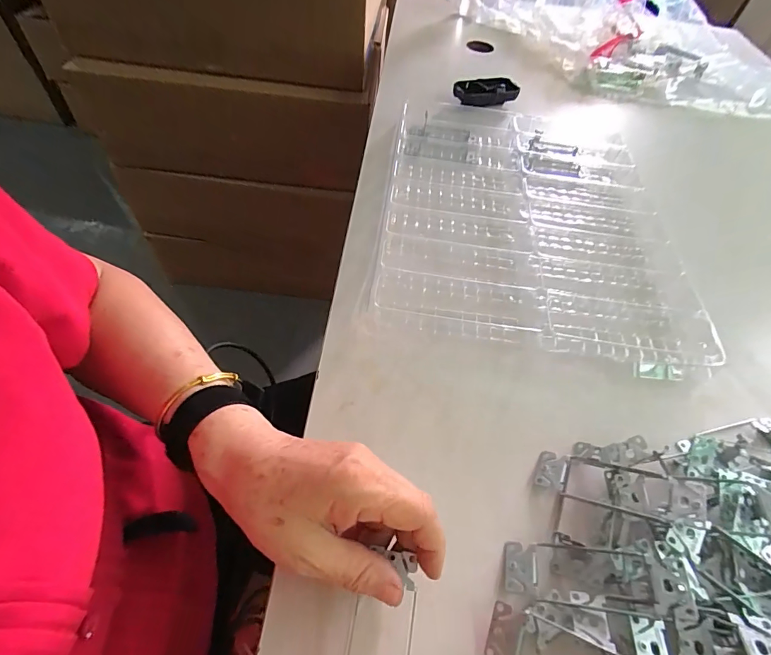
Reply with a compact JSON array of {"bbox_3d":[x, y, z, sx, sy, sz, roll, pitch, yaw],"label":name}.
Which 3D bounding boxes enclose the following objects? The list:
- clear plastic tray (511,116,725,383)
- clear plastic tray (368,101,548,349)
[{"bbox_3d":[0.260,-0.130,0.498,0.179,0.025,0.420,5,54,-2],"label":"clear plastic tray"},{"bbox_3d":[0.095,-0.169,0.515,0.177,0.034,0.428,8,54,0],"label":"clear plastic tray"}]

